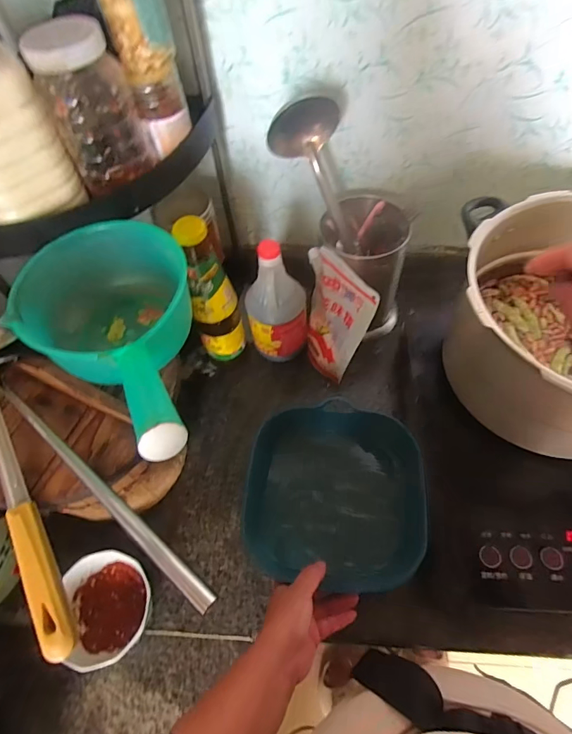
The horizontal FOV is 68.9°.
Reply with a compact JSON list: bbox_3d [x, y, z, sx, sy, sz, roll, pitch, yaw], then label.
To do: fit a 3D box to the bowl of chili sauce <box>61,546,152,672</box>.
[{"bbox_3d":[-0.210,0.287,0.501,0.104,0.057,0.116,-9,59,-3],"label":"bowl of chili sauce"}]

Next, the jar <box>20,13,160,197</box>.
[{"bbox_3d":[-0.192,-0.260,0.427,0.086,0.134,0.068,-24,61,-11],"label":"jar"}]

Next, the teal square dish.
[{"bbox_3d":[0.060,0.156,0.527,0.209,0.065,0.210,5,59,6],"label":"teal square dish"}]

